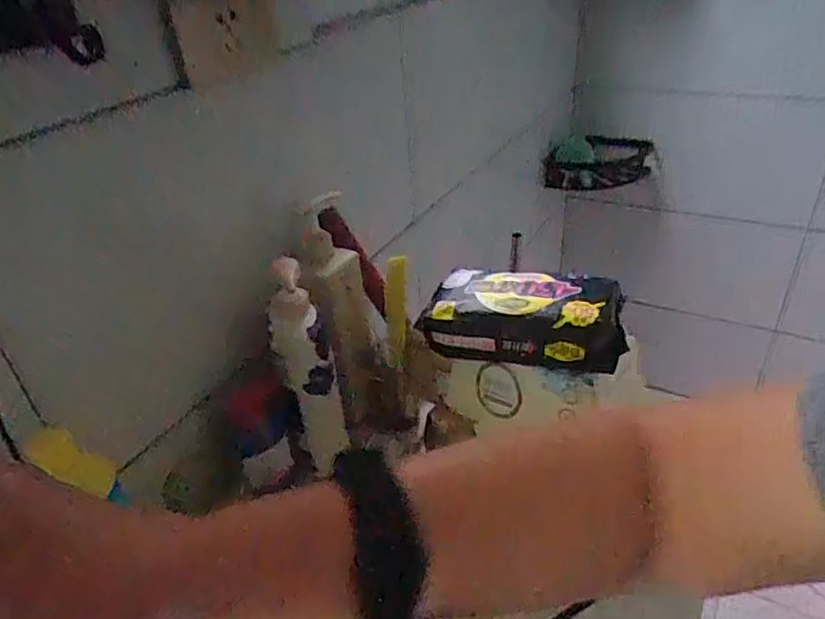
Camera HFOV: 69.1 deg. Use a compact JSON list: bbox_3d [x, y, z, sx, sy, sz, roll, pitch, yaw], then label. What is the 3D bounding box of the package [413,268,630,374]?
[{"bbox_3d":[0.100,0.005,0.561,0.181,0.053,0.096,2,34,11],"label":"package"}]

